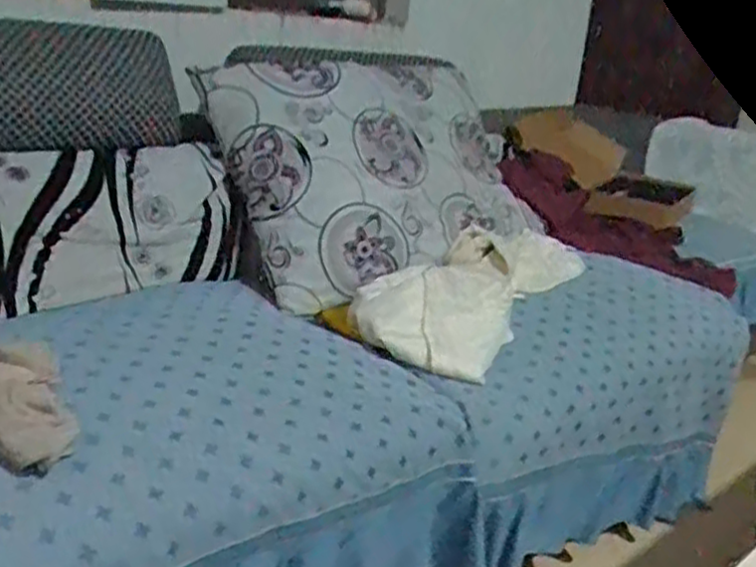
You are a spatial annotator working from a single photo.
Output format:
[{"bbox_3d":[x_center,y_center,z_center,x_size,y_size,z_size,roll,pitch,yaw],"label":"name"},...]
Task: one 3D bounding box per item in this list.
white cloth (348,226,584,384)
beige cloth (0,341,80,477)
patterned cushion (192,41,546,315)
[{"bbox_3d":[0.199,-0.008,1.493,0.270,0.062,0.571,38,41,14],"label":"white cloth"},{"bbox_3d":[-0.465,0.143,0.904,0.171,0.083,0.232,-6,23,-30],"label":"beige cloth"},{"bbox_3d":[0.008,-0.306,1.677,0.741,0.594,0.146,-19,-10,-40],"label":"patterned cushion"}]

